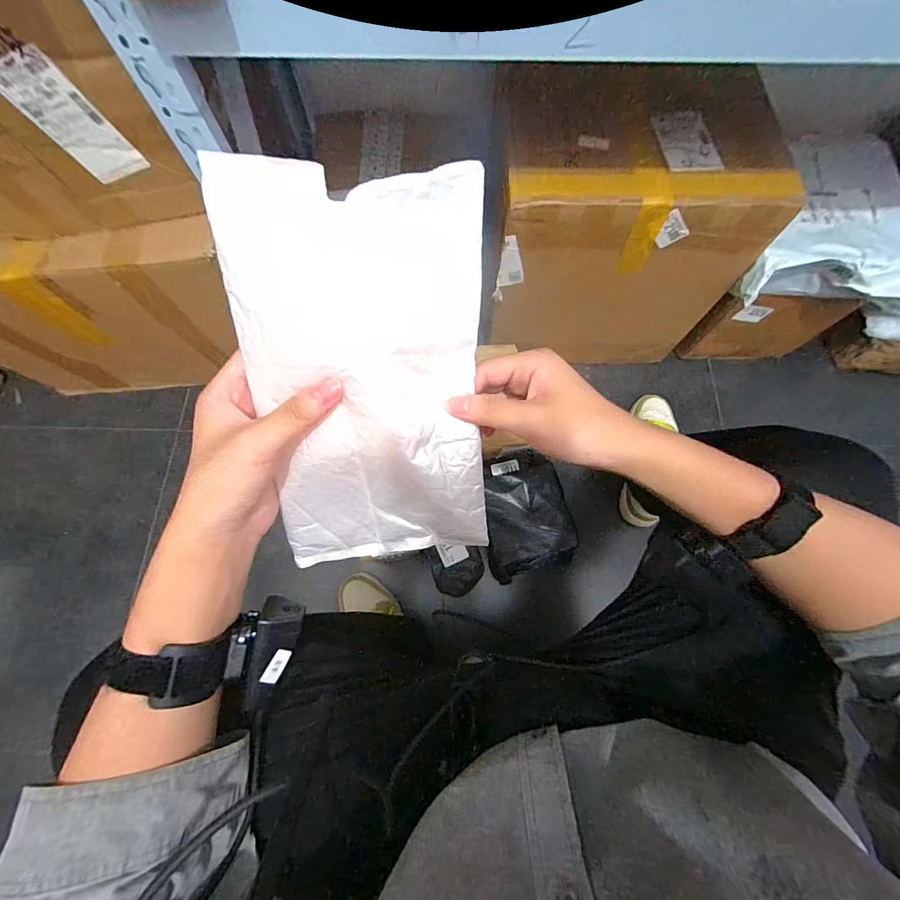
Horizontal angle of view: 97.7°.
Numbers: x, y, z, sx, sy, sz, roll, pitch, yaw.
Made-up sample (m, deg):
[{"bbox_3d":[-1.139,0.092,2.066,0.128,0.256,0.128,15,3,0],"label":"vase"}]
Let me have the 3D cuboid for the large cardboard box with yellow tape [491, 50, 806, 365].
[{"bbox_3d":[0.296,-0.404,0.763,0.426,0.418,0.267,-1,72,0],"label":"large cardboard box with yellow tape"}]

